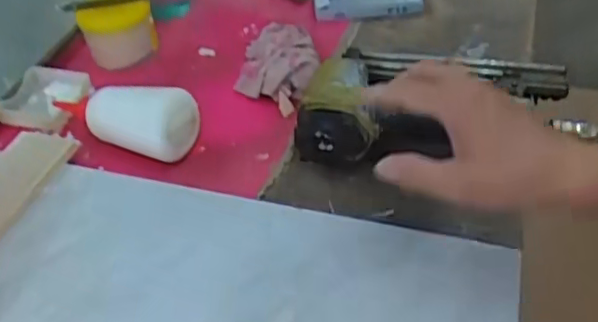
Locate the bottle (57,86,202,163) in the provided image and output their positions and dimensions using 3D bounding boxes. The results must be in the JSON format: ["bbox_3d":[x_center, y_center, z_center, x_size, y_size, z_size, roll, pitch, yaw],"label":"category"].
[{"bbox_3d":[-0.169,-0.045,0.573,0.158,0.060,0.053,14,47,18],"label":"bottle"}]

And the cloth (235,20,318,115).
[{"bbox_3d":[-0.021,-0.100,0.633,0.082,0.041,0.124,3,44,7],"label":"cloth"}]

